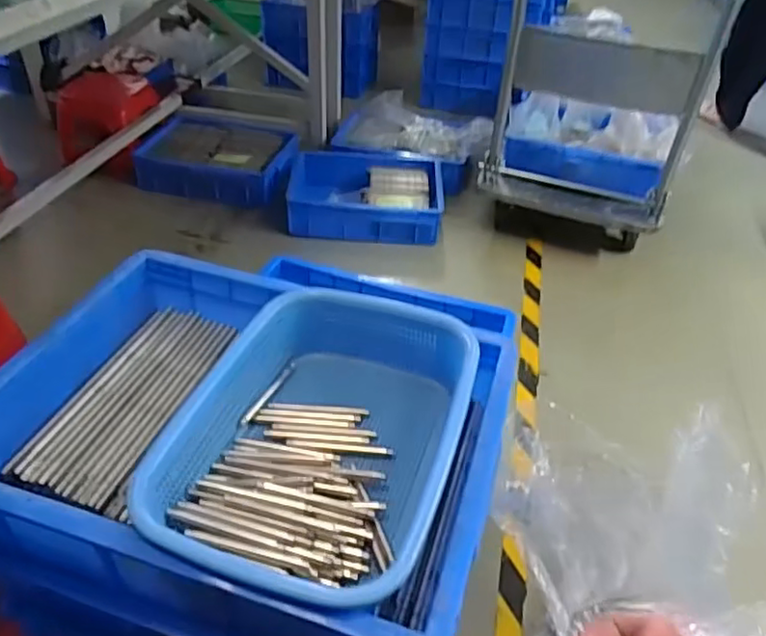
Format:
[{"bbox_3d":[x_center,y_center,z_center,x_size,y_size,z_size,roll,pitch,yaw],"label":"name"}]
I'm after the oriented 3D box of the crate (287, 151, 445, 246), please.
[{"bbox_3d":[-0.051,-0.341,1.758,0.418,0.106,0.321,3,40,-1],"label":"crate"}]

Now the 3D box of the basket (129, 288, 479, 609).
[{"bbox_3d":[-0.049,0.096,0.521,0.206,0.074,0.288,14,41,12],"label":"basket"}]

